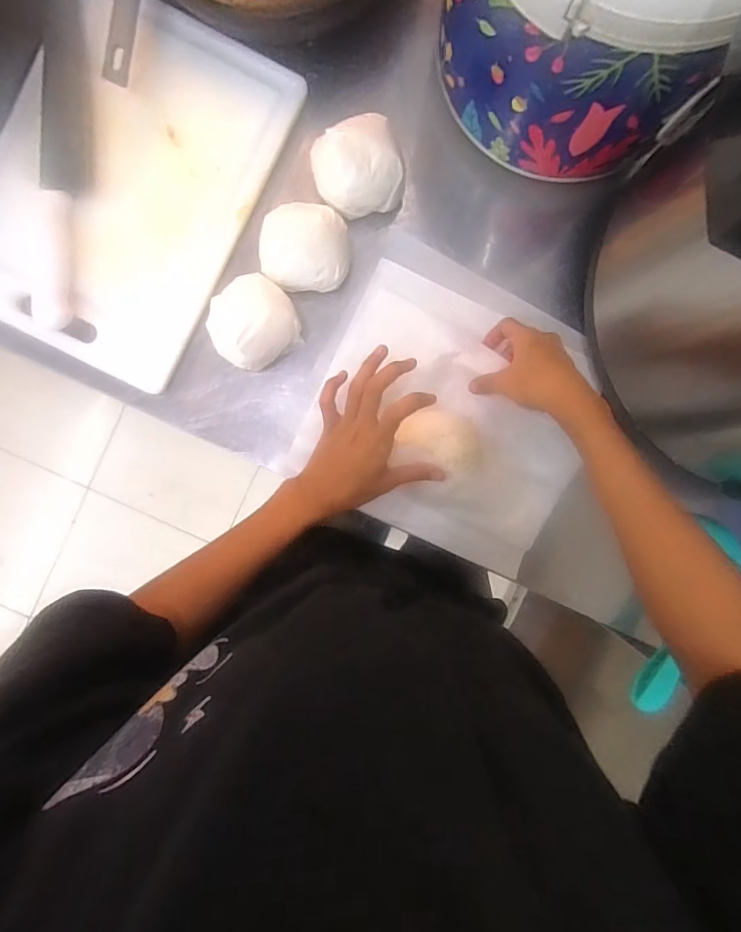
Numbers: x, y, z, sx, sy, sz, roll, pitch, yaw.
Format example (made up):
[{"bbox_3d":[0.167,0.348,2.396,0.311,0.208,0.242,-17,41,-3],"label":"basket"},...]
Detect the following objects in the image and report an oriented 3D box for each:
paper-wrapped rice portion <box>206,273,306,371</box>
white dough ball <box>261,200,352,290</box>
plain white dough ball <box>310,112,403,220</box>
[{"bbox_3d":[-0.118,-0.142,0.484,0.082,0.054,0.080,-38,93,1],"label":"paper-wrapped rice portion"},{"bbox_3d":[-0.066,-0.213,0.484,0.090,0.041,0.077,3,93,-1],"label":"white dough ball"},{"bbox_3d":[-0.013,-0.288,0.482,0.080,0.060,0.073,-21,93,0],"label":"plain white dough ball"}]

